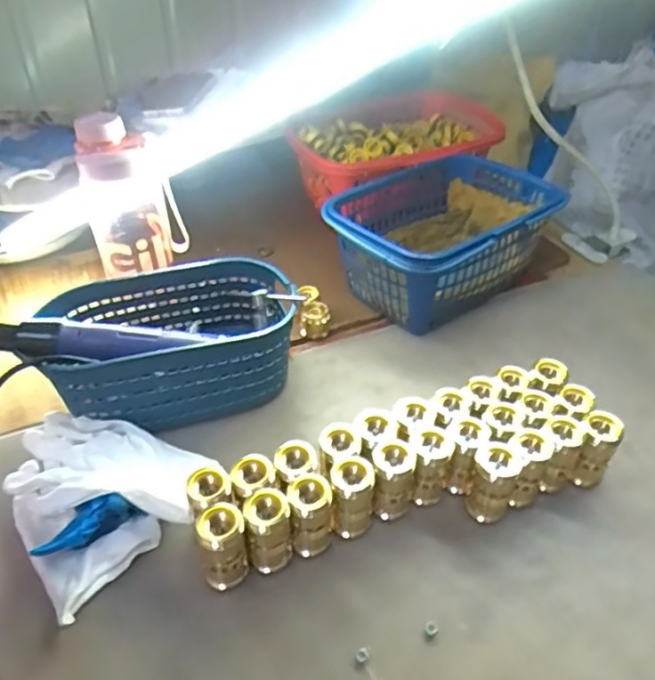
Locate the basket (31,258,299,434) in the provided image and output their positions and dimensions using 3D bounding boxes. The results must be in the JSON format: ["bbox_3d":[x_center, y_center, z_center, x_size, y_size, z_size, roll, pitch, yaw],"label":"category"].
[{"bbox_3d":[-0.143,0.003,0.557,0.216,0.087,0.142,-13,42,-15],"label":"basket"}]

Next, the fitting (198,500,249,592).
[{"bbox_3d":[-0.072,0.147,0.403,0.030,0.062,0.030,-7,40,-9],"label":"fitting"}]

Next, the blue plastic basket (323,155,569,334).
[{"bbox_3d":[0.132,-0.114,0.672,0.255,0.119,0.182,-21,44,-24],"label":"blue plastic basket"}]

